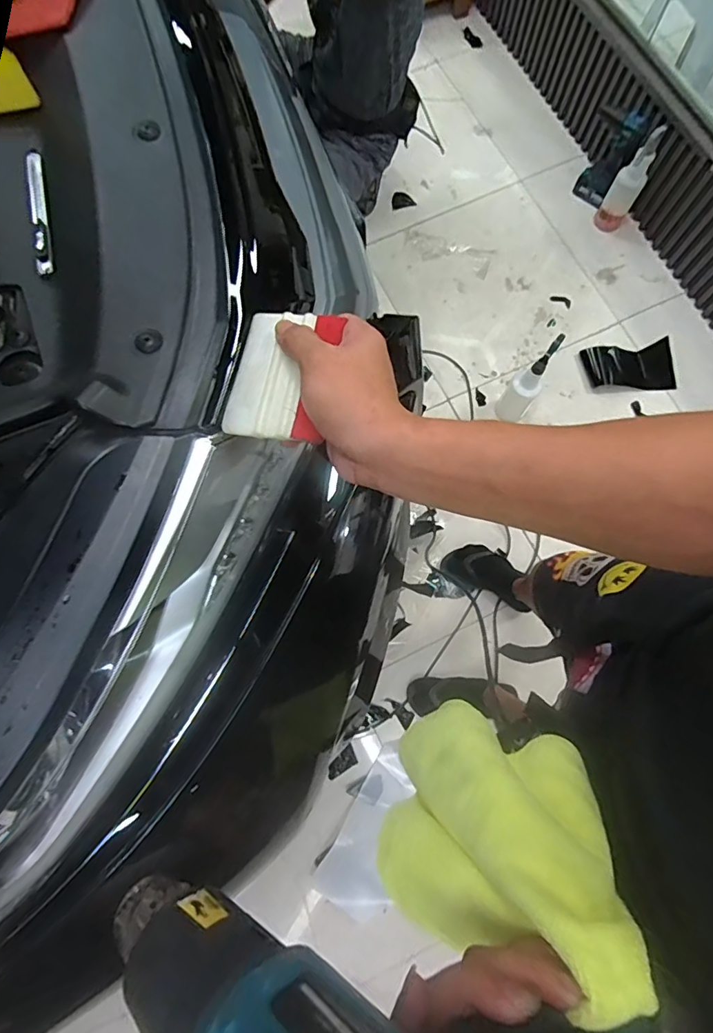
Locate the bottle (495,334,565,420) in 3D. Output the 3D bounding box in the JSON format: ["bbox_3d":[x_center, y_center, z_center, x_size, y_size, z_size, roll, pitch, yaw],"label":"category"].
[{"bbox_3d":[0.462,-0.362,1.337,0.082,0.290,0.116,30,78,8],"label":"bottle"}]

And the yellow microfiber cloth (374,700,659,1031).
[{"bbox_3d":[0.089,0.202,0.320,0.110,0.217,0.139,32,78,8],"label":"yellow microfiber cloth"}]

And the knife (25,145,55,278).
[{"bbox_3d":[-0.256,-0.247,0.399,0.017,0.010,0.138,-15,76,-3],"label":"knife"}]

